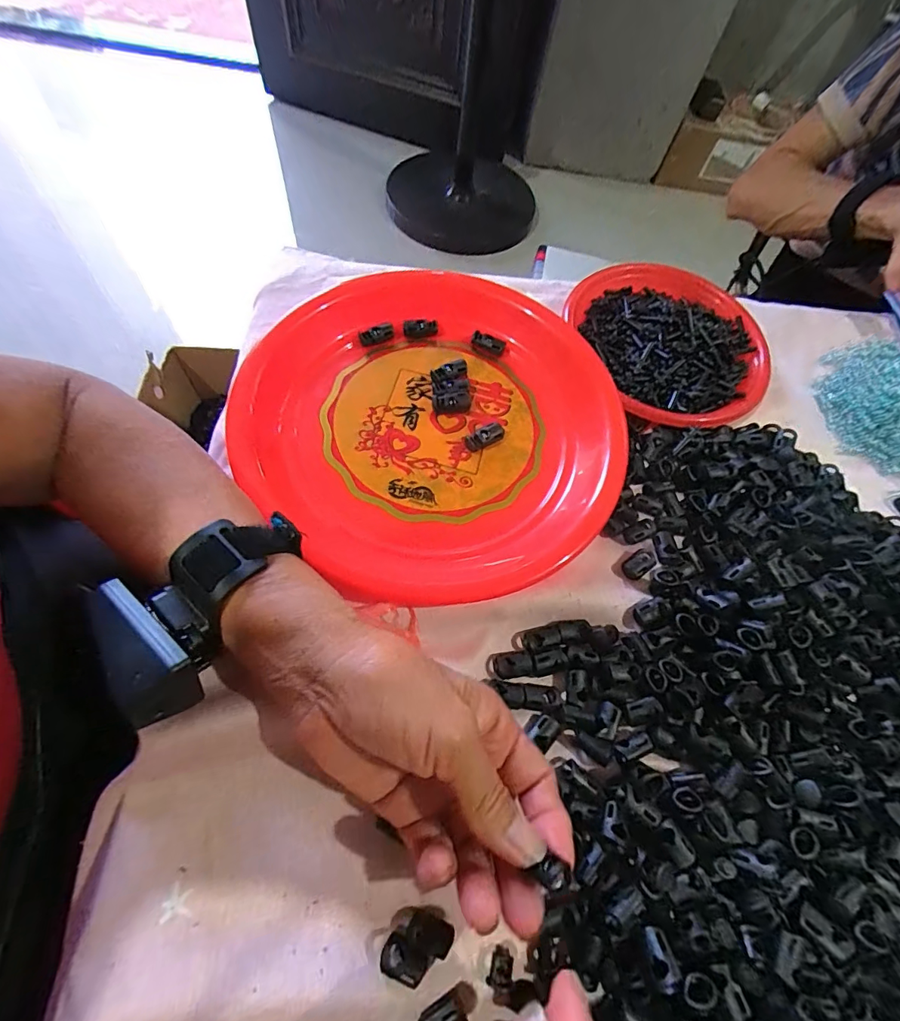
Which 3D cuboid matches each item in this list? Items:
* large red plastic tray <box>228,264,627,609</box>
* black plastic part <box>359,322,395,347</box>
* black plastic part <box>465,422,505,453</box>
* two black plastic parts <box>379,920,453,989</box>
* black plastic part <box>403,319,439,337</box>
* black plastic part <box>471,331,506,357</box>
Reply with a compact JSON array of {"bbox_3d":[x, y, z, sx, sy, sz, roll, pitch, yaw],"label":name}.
[{"bbox_3d":[-0.011,-0.066,0.315,0.250,0.031,0.253,0,65,-7],"label":"large red plastic tray"},{"bbox_3d":[-0.056,-0.135,0.349,0.027,0.005,0.013,-24,107,-16],"label":"black plastic part"},{"bbox_3d":[0.025,-0.052,0.318,0.030,0.011,0.012,-26,70,-17],"label":"black plastic part"},{"bbox_3d":[-0.014,0.196,0.202,0.032,0.008,0.019,-25,70,-17],"label":"two black plastic parts"},{"bbox_3d":[-0.023,-0.143,0.355,0.027,0.009,0.012,-11,66,-6],"label":"black plastic part"},{"bbox_3d":[0.030,-0.132,0.355,0.026,0.007,0.011,24,64,5],"label":"black plastic part"}]

